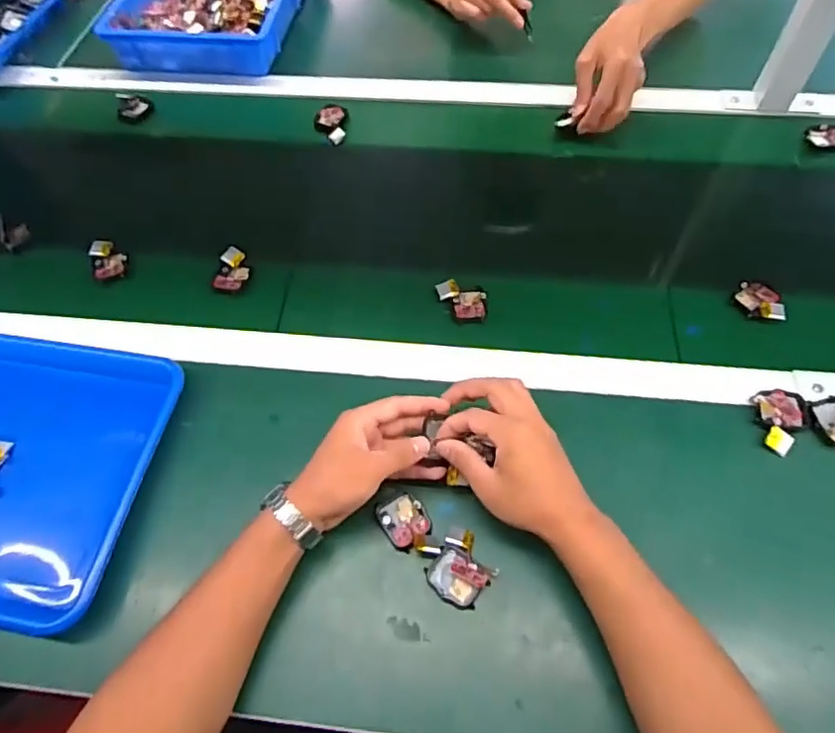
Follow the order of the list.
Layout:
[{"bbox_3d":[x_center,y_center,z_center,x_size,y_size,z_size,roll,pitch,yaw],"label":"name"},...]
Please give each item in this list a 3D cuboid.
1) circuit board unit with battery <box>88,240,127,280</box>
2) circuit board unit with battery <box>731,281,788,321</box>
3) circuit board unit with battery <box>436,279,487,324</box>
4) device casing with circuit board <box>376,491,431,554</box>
[{"bbox_3d":[-0.352,-0.122,0.666,0.038,0.016,0.048,-21,60,-10],"label":"circuit board unit with battery"},{"bbox_3d":[0.358,-0.068,0.609,0.050,0.018,0.041,27,64,17],"label":"circuit board unit with battery"},{"bbox_3d":[0.046,-0.068,0.620,0.053,0.009,0.043,6,73,-1],"label":"circuit board unit with battery"},{"bbox_3d":[-0.012,0.132,0.505,0.038,0.010,0.046,-33,63,-16],"label":"device casing with circuit board"}]

